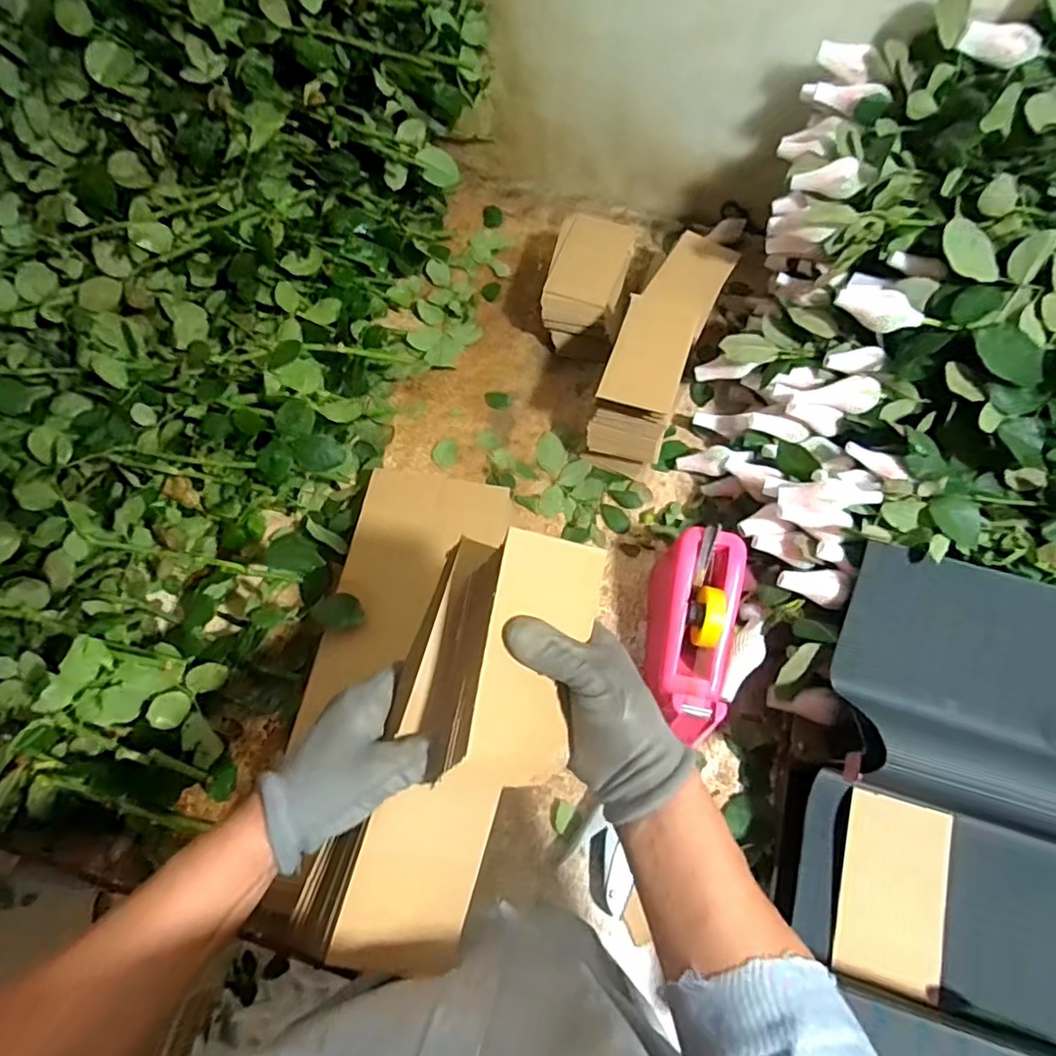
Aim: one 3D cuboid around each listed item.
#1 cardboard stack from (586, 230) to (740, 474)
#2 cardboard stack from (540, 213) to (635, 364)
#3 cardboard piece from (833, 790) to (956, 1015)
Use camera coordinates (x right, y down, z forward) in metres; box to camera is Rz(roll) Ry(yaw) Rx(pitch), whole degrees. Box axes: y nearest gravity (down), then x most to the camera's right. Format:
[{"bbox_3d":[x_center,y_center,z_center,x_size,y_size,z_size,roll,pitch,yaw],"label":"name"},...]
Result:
[{"bbox_3d":[0.128,-0.158,0.701,0.083,0.119,0.160,17,67,7],"label":"cardboard stack"},{"bbox_3d":[0.076,-0.308,0.790,0.093,0.089,0.158,13,67,6],"label":"cardboard stack"},{"bbox_3d":[0.295,0.293,0.495,0.076,0.007,0.137,12,76,13],"label":"cardboard piece"}]

